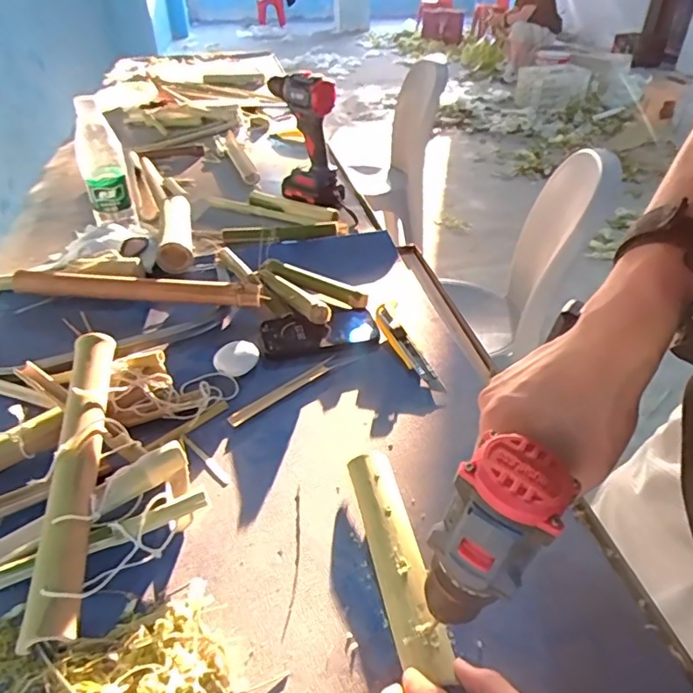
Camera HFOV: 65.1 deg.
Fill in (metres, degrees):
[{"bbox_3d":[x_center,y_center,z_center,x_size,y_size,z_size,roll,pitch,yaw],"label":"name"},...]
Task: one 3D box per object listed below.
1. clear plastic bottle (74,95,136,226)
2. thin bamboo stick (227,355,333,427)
[{"bbox_3d":[-0.380,-0.283,0.841,0.064,0.185,0.051,-16,40,-19],"label":"clear plastic bottle"},{"bbox_3d":[-0.071,0.049,0.623,0.146,0.004,0.016,-29,45,-32],"label":"thin bamboo stick"}]

